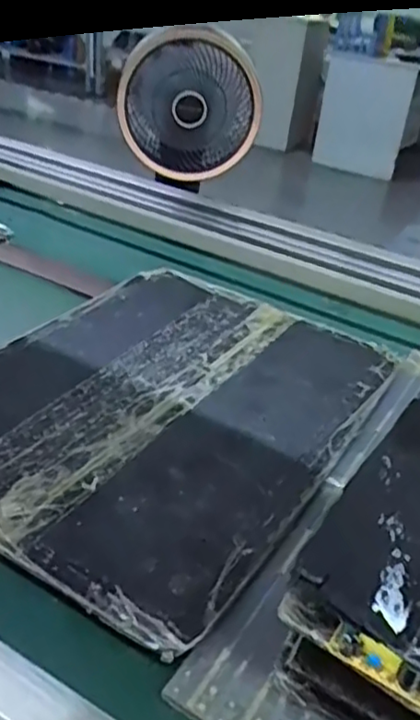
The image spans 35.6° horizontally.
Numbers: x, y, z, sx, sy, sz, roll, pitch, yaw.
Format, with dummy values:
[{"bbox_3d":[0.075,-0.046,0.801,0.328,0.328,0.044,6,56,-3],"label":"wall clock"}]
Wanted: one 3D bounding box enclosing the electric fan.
[{"bbox_3d":[-0.038,-0.454,1.192,0.242,0.261,0.179,2,31,-8],"label":"electric fan"}]

